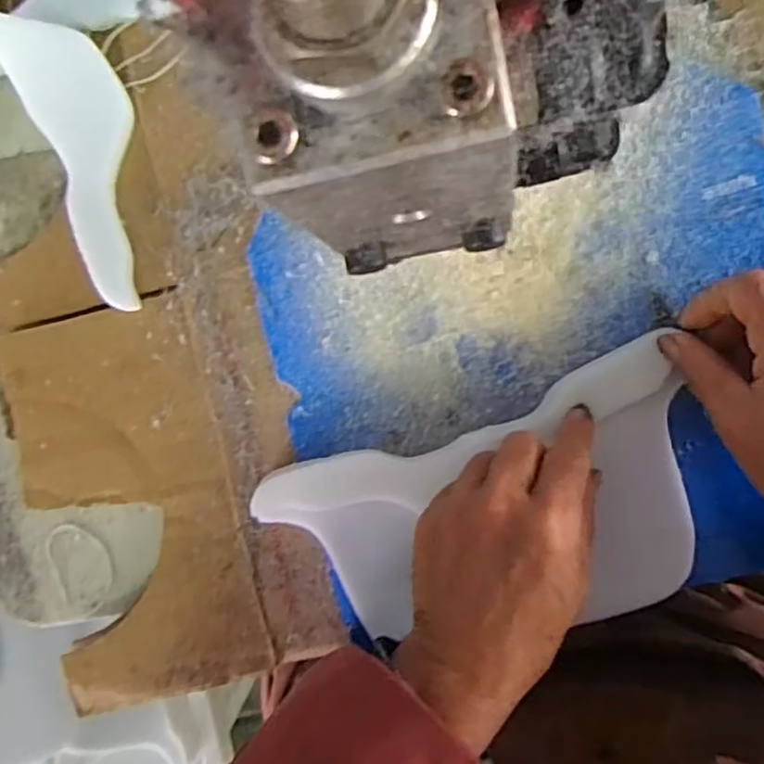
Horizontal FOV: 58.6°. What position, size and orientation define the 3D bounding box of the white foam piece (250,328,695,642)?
[{"bbox_3d":[0.051,0.071,0.383,0.234,0.011,0.136,-12,90,8],"label":"white foam piece"}]

